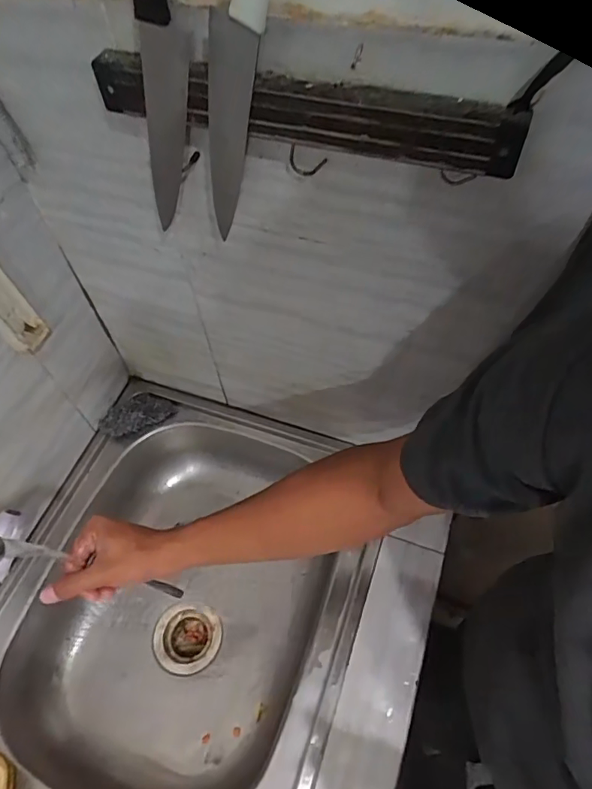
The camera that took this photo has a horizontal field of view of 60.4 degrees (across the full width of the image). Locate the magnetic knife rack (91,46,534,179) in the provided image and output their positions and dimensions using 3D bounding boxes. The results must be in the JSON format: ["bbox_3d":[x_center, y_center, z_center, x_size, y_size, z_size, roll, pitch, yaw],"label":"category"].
[{"bbox_3d":[-0.002,-0.218,0.388,0.333,0.044,0.024,15,59,13],"label":"magnetic knife rack"}]

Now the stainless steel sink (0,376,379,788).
[{"bbox_3d":[-0.218,0.471,0.690,0.488,0.176,0.963,14,59,12],"label":"stainless steel sink"}]

